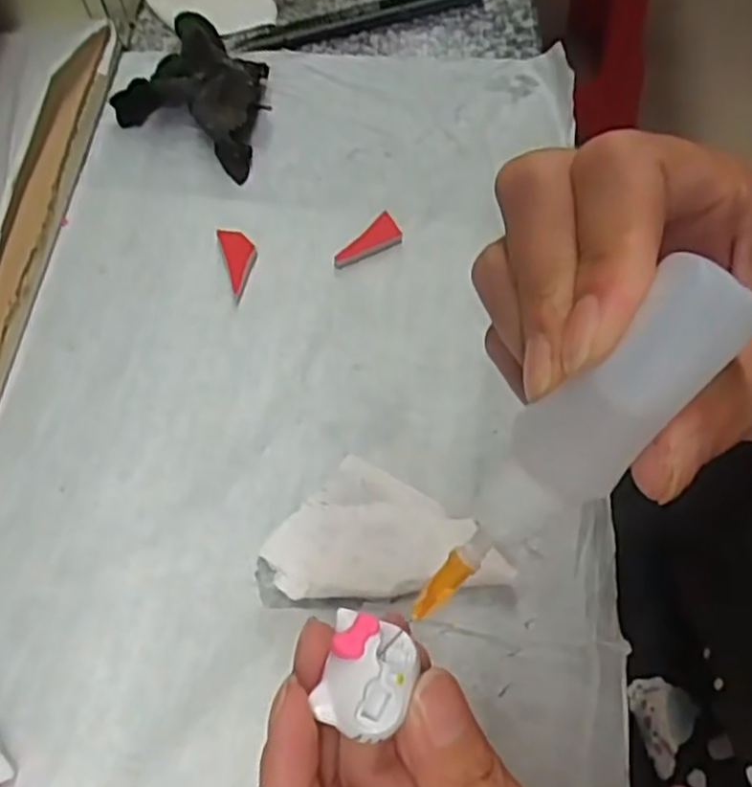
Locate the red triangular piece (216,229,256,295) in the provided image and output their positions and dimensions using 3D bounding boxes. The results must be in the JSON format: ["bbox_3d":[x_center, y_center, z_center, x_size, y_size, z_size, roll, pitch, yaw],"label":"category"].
[{"bbox_3d":[-0.061,-0.061,0.343,0.014,0.008,0.035,-17,61,-8],"label":"red triangular piece"}]

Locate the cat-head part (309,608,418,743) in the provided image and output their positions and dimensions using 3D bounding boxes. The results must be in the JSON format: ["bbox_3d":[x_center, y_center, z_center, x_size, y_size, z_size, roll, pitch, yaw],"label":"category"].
[{"bbox_3d":[-0.002,0.061,0.166,0.019,0.007,0.023,15,62,10],"label":"cat-head part"}]

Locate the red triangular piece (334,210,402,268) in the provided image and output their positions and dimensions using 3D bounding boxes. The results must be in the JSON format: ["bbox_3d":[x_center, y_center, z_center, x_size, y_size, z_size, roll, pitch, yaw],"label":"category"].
[{"bbox_3d":[-0.002,-0.066,0.342,0.016,0.008,0.034,38,68,21],"label":"red triangular piece"}]

